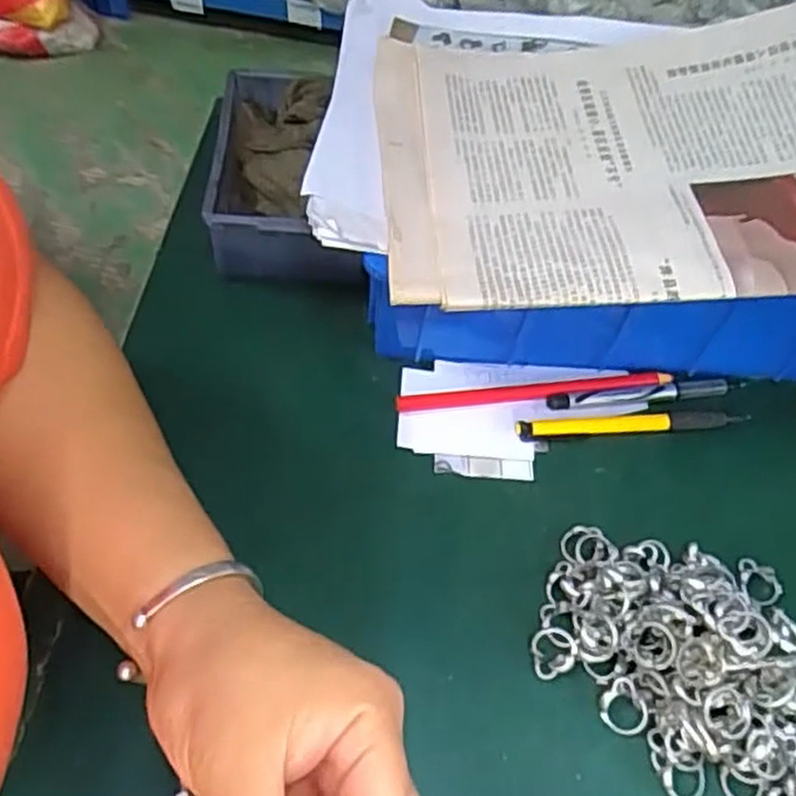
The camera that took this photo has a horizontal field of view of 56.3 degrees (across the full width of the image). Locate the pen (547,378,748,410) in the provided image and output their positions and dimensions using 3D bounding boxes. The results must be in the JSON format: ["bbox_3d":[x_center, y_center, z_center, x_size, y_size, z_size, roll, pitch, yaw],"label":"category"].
[{"bbox_3d":[0.147,-0.003,0.437,0.122,0.006,0.010,-5,56,-11],"label":"pen"}]

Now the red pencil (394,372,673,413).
[{"bbox_3d":[0.080,-0.004,0.431,0.163,0.008,0.011,-3,56,-9],"label":"red pencil"}]

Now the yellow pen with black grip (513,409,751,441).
[{"bbox_3d":[0.135,0.014,0.426,0.135,0.006,0.013,-2,56,-9],"label":"yellow pen with black grip"}]

